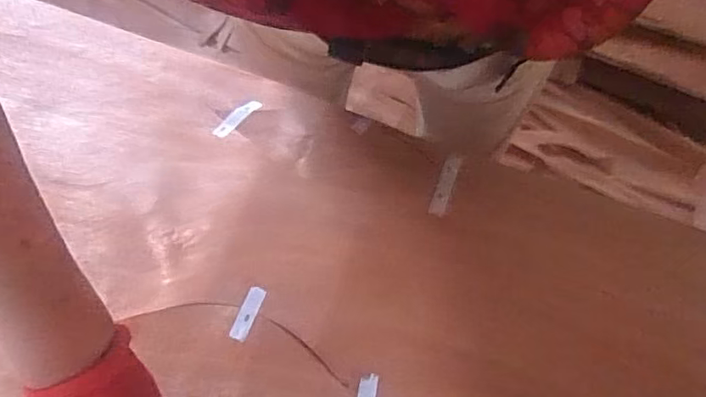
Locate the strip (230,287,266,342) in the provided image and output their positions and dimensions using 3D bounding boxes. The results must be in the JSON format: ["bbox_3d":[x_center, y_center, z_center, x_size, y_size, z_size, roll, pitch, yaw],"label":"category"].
[{"bbox_3d":[-0.083,0.090,0.459,0.013,0.004,0.043,19,68,7],"label":"strip"}]

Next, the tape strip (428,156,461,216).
[{"bbox_3d":[0.083,-0.013,0.525,0.014,0.004,0.064,21,61,1],"label":"tape strip"}]

